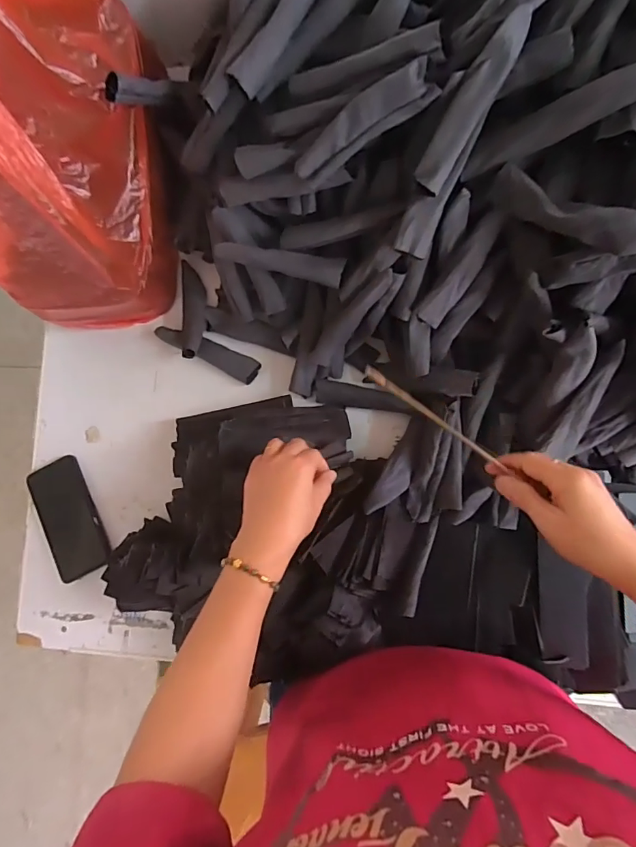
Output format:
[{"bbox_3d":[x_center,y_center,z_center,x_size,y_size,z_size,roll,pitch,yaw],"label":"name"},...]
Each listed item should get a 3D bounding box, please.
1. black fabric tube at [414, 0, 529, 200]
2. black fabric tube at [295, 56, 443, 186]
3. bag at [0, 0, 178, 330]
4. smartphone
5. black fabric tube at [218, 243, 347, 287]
[{"bbox_3d":[0.133,-0.279,0.400,0.027,0.020,0.143,35,115,9],"label":"black fabric tube"},{"bbox_3d":[0.039,-0.283,0.436,0.142,0.027,0.033,-23,82,31],"label":"black fabric tube"},{"bbox_3d":[-0.313,-0.319,0.500,0.190,0.324,0.323,-3,85,7],"label":"bag"},{"bbox_3d":[-0.351,0.133,0.648,0.076,0.015,0.163,-26,82,5],"label":"smartphone"},{"bbox_3d":[-0.044,-0.192,0.541,0.151,0.022,0.030,15,87,9],"label":"black fabric tube"}]

